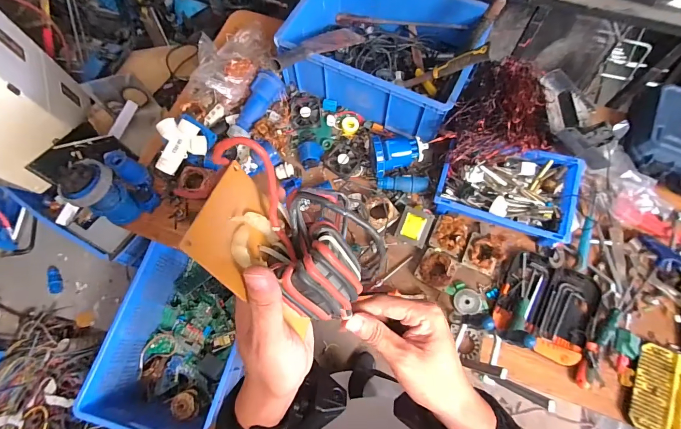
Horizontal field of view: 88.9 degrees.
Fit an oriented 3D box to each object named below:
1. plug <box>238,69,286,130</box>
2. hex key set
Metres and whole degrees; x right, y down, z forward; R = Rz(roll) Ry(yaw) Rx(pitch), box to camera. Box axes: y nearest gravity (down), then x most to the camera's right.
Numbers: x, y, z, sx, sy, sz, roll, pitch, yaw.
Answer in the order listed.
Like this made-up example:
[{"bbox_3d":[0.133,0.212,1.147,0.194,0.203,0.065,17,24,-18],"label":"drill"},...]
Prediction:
[{"bbox_3d":[-0.230,-0.312,0.966,0.075,0.065,0.181,30,73,11],"label":"plug"},{"bbox_3d":[0.485,0.214,0.812,0.206,0.025,0.215,24,72,9],"label":"hex key set"}]

